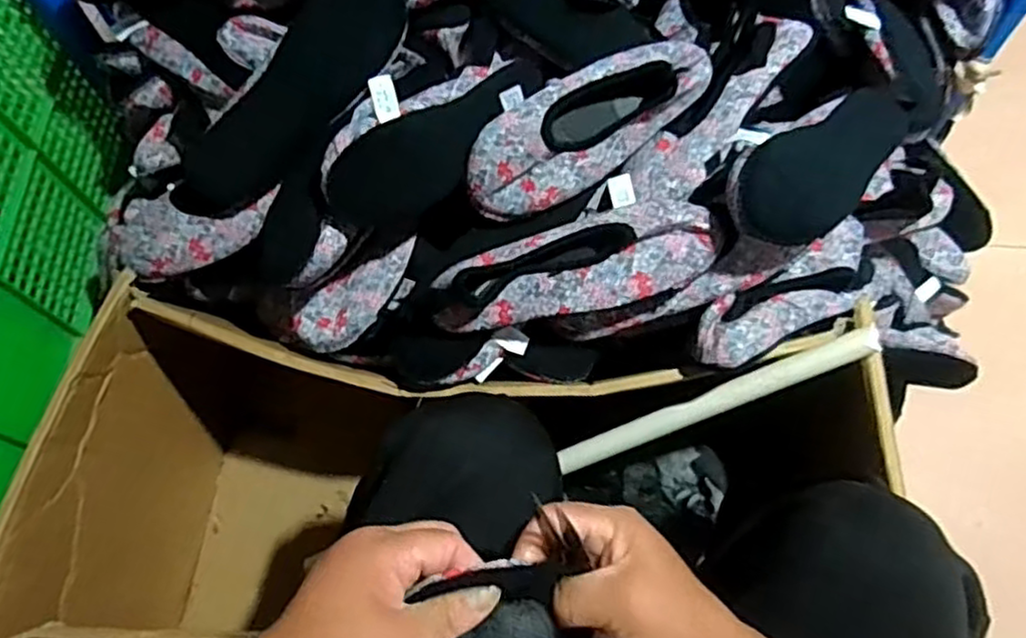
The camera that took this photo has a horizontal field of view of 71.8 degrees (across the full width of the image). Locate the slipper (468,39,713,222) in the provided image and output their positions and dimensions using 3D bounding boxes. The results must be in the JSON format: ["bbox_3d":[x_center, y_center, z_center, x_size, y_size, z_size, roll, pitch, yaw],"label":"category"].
[{"bbox_3d":[0.069,-0.185,0.646,0.244,0.050,0.083,-32,68,-12],"label":"slipper"}]

